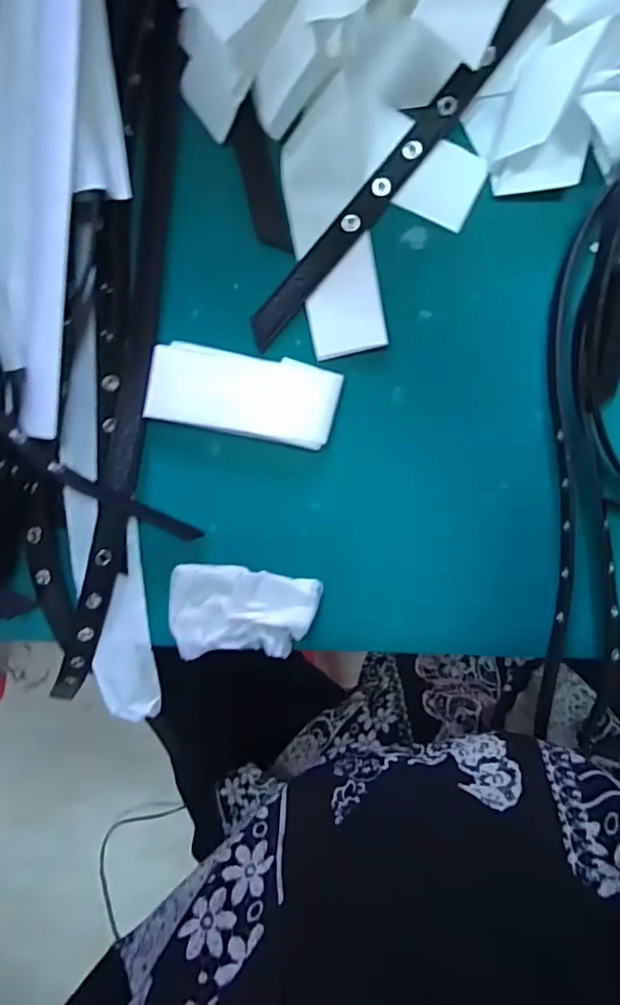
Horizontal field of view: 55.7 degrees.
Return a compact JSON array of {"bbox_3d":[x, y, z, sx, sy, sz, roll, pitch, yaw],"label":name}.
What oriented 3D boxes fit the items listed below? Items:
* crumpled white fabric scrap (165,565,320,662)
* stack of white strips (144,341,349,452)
[{"bbox_3d":[-0.044,0.073,0.393,0.097,0.011,0.061,3,96,0],"label":"crumpled white fabric scrap"},{"bbox_3d":[-0.043,-0.071,0.383,0.119,0.008,0.051,11,96,-1],"label":"stack of white strips"}]

